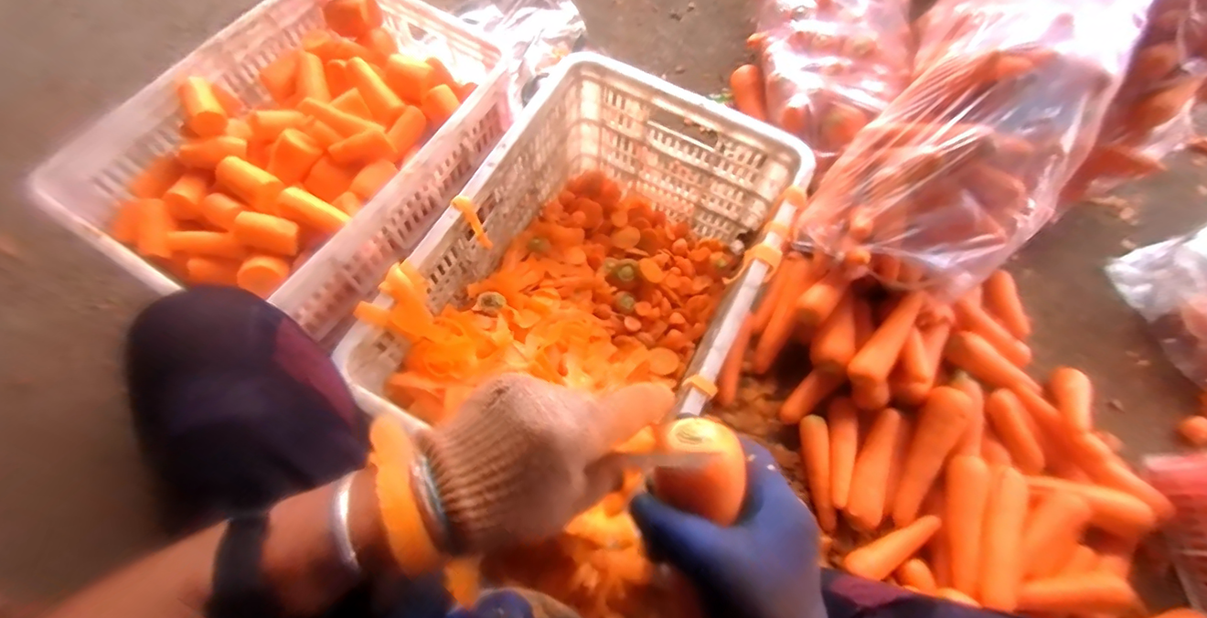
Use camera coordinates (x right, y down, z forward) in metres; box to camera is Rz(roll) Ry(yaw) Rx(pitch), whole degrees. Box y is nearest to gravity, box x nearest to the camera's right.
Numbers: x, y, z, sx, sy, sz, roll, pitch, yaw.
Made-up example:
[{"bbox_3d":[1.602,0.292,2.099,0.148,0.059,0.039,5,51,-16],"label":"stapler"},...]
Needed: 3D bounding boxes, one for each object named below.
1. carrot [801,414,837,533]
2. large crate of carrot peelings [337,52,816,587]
[{"bbox_3d":[0.317,0.236,0.758,0.030,0.026,0.159,1,68,-2],"label":"carrot"},{"bbox_3d":[-0.006,-0.021,0.690,0.361,0.247,0.512,30,70,10],"label":"large crate of carrot peelings"}]

